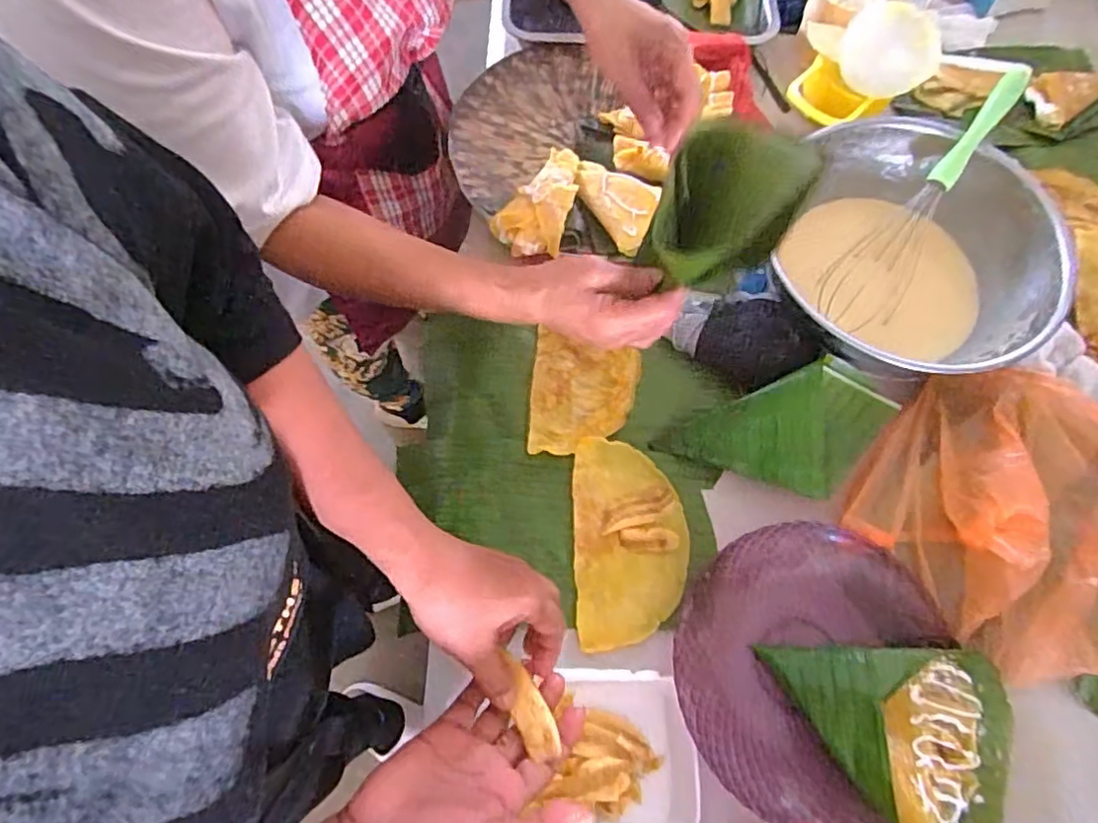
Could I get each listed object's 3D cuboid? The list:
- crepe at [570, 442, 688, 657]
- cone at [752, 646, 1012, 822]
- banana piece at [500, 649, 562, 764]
[{"bbox_3d":[0.068,0.106,0.528,0.092,0.010,0.165,-1,67,0],"label":"crepe"},{"bbox_3d":[0.242,0.233,0.439,0.156,0.036,0.130,1,67,0],"label":"cone"},{"bbox_3d":[-0.013,0.189,0.409,0.022,0.016,0.065,-22,72,-9],"label":"banana piece"}]

